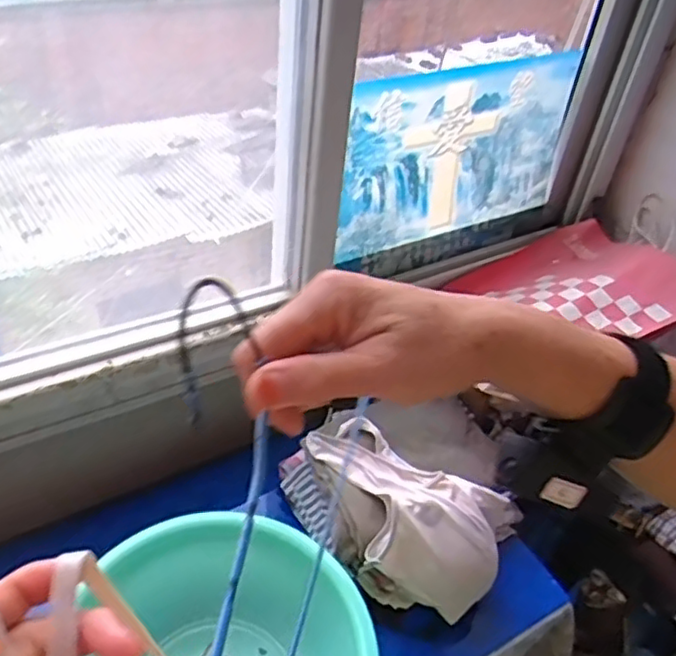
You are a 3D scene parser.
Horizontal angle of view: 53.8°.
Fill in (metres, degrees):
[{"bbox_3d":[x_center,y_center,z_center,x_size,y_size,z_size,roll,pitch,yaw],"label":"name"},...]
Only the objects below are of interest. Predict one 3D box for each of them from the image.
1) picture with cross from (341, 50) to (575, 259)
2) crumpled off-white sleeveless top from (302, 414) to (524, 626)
[{"bbox_3d":[0.200,-0.287,1.089,0.468,0.271,0.034,-19,41,-28],"label":"picture with cross"},{"bbox_3d":[0.070,0.248,0.859,0.274,0.147,0.135,32,46,27],"label":"crumpled off-white sleeveless top"}]

